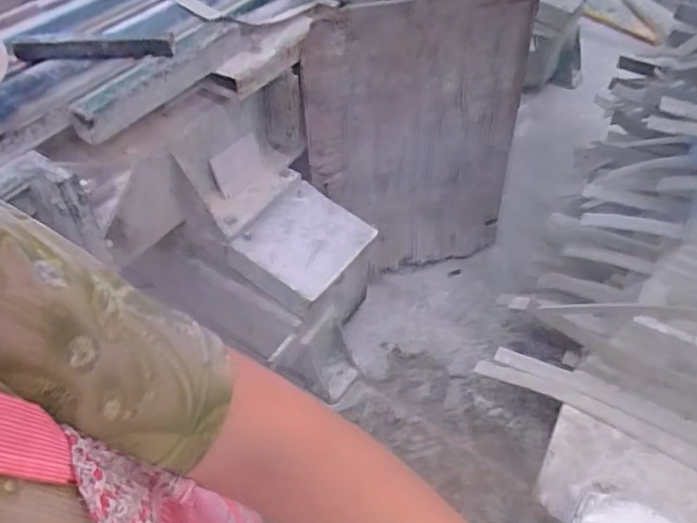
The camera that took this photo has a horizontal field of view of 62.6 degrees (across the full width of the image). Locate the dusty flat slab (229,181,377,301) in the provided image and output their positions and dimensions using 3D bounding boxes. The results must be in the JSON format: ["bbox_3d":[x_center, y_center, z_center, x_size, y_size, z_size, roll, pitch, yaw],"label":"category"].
[{"bbox_3d":[-0.094,-0.054,1.275,0.216,0.023,0.264,36,57,11],"label":"dusty flat slab"}]

